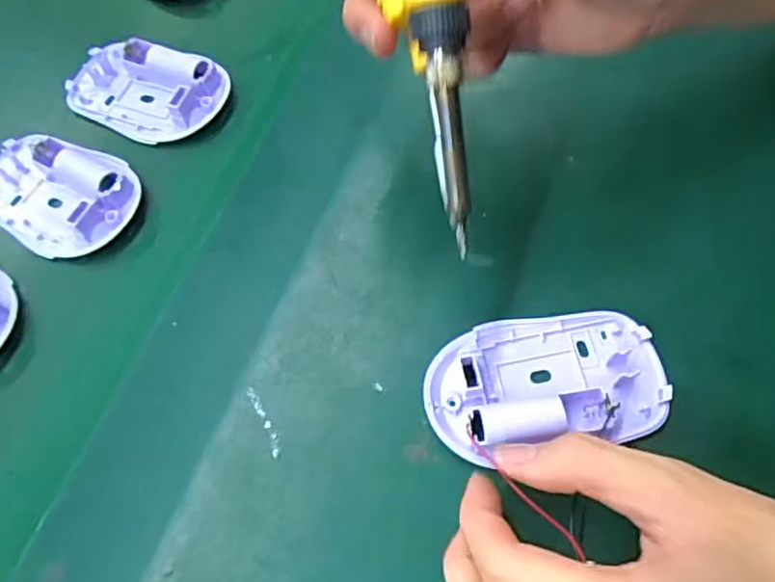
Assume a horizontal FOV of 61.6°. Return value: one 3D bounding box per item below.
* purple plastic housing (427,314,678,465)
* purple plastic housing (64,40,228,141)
[{"bbox_3d":[0.064,0.035,0.266,0.095,0.014,0.056,-11,64,-2],"label":"purple plastic housing"},{"bbox_3d":[-0.134,-0.111,0.352,0.088,0.019,0.051,17,66,11],"label":"purple plastic housing"}]

